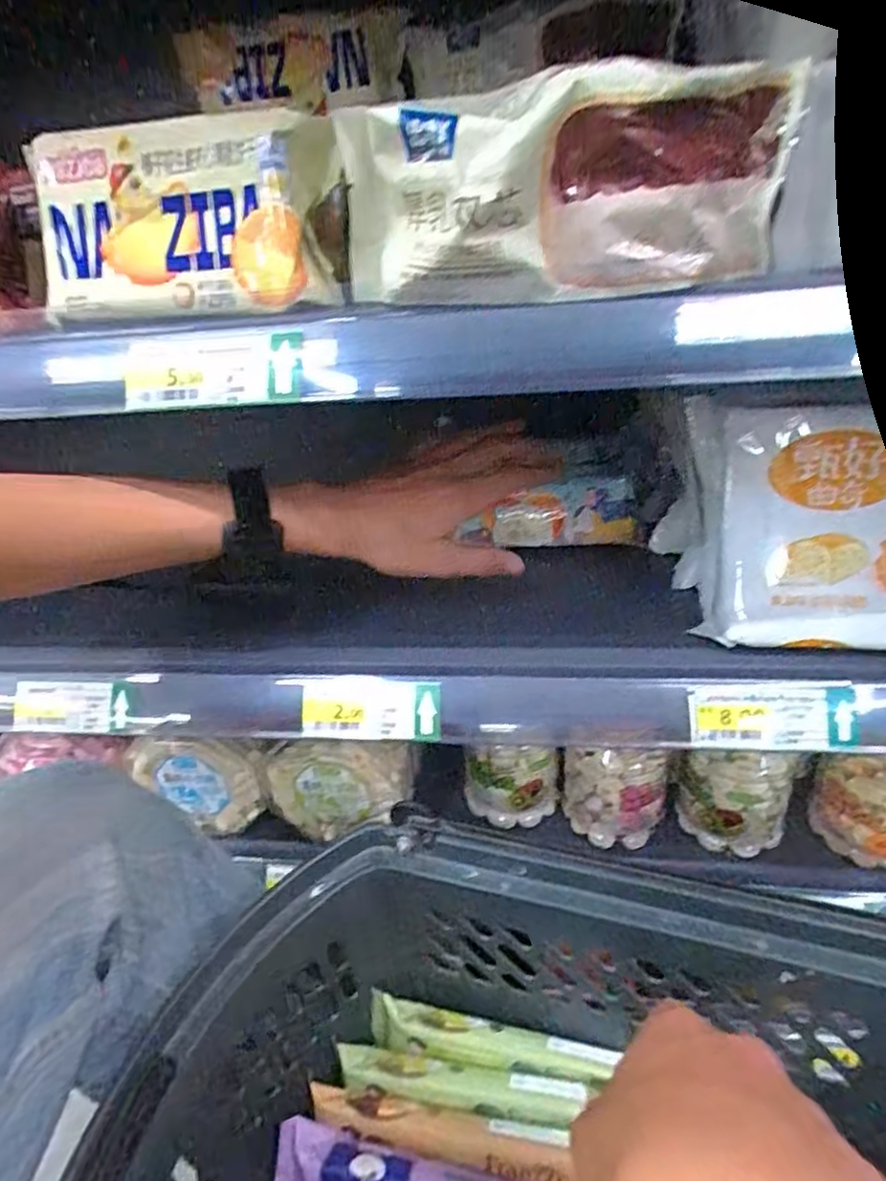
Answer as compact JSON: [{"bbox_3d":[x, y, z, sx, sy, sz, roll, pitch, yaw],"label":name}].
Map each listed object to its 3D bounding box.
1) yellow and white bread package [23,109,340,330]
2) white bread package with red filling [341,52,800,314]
[{"bbox_3d":[-0.140,-0.198,0.356,0.174,0.088,0.038,1,31,11],"label":"yellow and white bread package"},{"bbox_3d":[0.050,-0.187,0.312,0.201,0.085,0.045,-1,31,6],"label":"white bread package with red filling"}]

